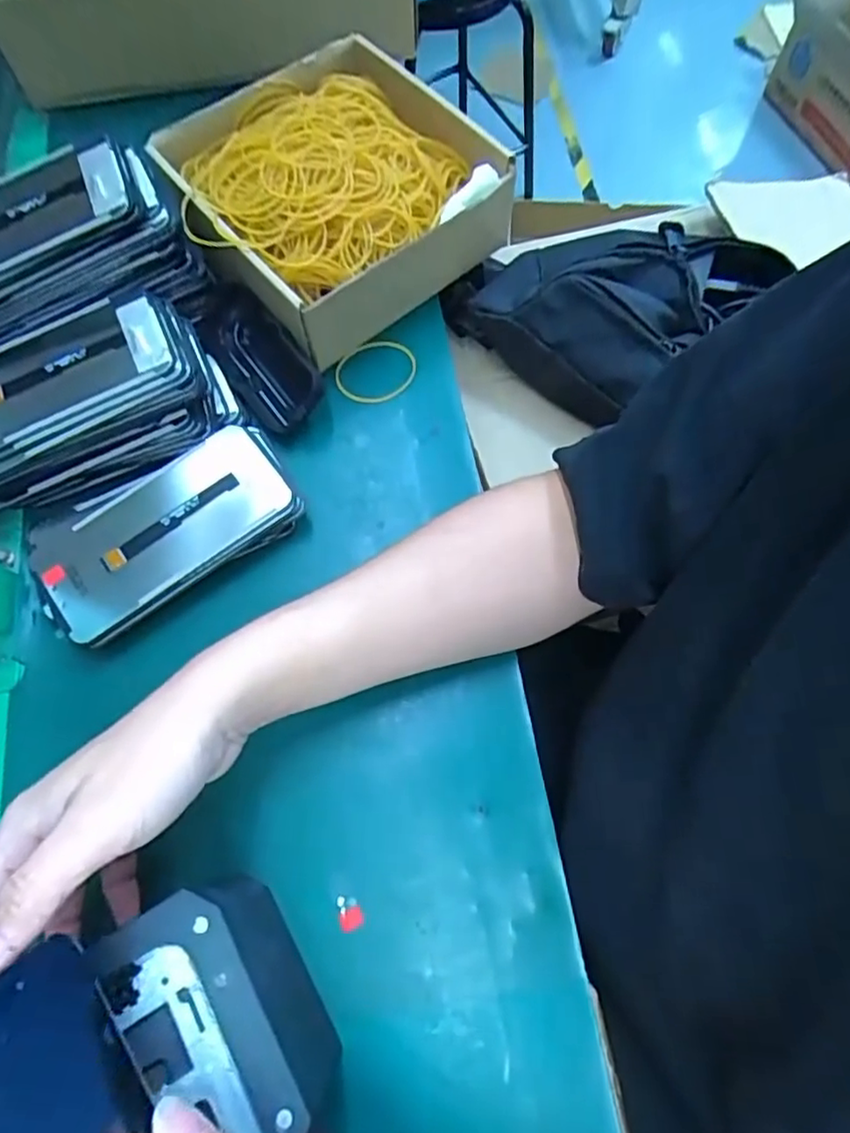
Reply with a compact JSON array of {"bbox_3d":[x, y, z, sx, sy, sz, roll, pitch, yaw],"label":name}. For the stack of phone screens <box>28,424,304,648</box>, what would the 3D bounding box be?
[{"bbox_3d":[-0.166,-0.027,0.410,0.159,0.029,0.096,-32,72,-11],"label":"stack of phone screens"}]

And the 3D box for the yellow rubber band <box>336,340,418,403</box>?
[{"bbox_3d":[-0.035,-0.142,0.462,0.059,0.006,0.047,-12,69,-4],"label":"yellow rubber band"}]

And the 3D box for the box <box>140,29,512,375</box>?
[{"bbox_3d":[-0.066,-0.264,0.467,0.208,0.083,0.192,-40,73,-13],"label":"box"}]

